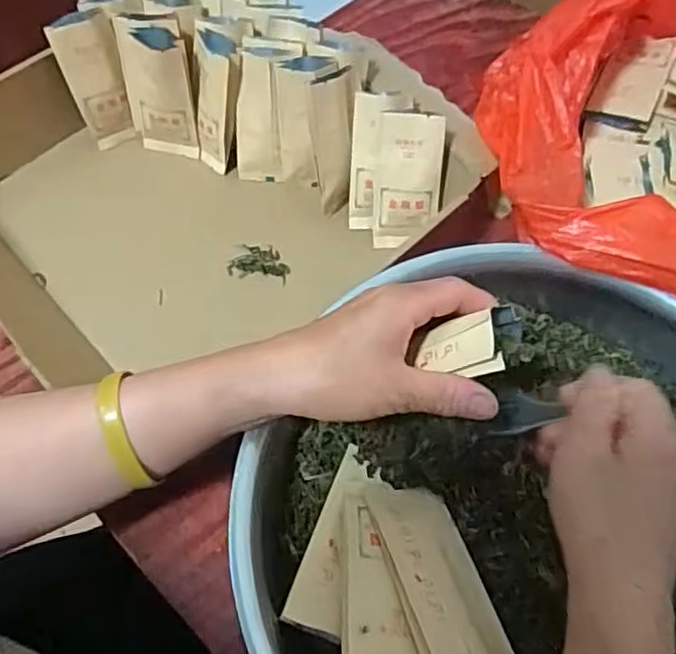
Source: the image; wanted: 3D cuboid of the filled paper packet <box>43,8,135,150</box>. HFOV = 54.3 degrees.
[{"bbox_3d":[-0.199,-0.202,0.546,0.048,0.106,0.014,-14,49,-6],"label":"filled paper packet"}]

